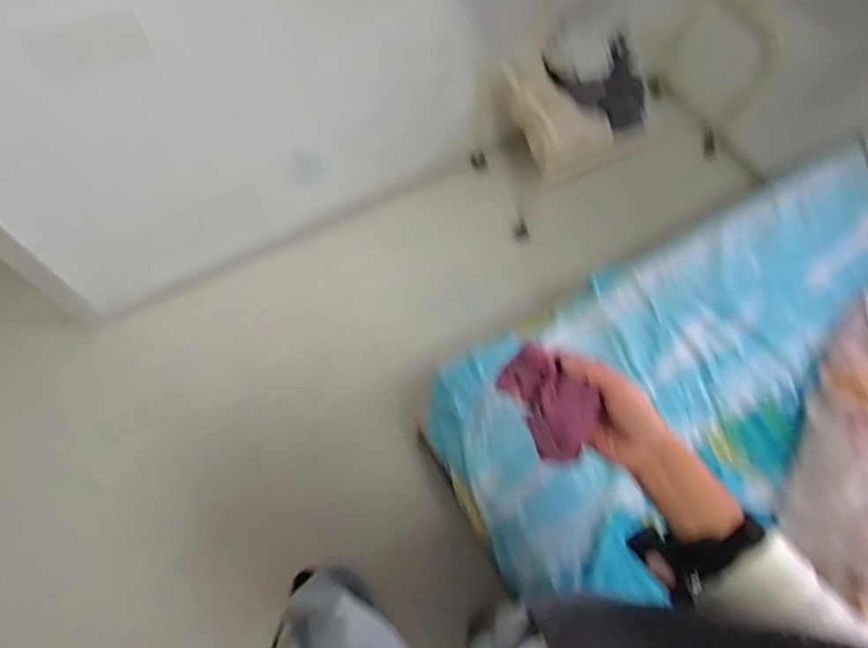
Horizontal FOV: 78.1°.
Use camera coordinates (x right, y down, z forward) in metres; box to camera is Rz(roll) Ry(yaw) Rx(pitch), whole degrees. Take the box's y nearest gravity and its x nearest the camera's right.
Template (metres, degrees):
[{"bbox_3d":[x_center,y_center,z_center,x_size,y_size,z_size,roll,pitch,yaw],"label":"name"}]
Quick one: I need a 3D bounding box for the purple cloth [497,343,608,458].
[{"bbox_3d":[0.111,0.071,0.506,0.061,0.057,0.114,-19,68,-12],"label":"purple cloth"}]

